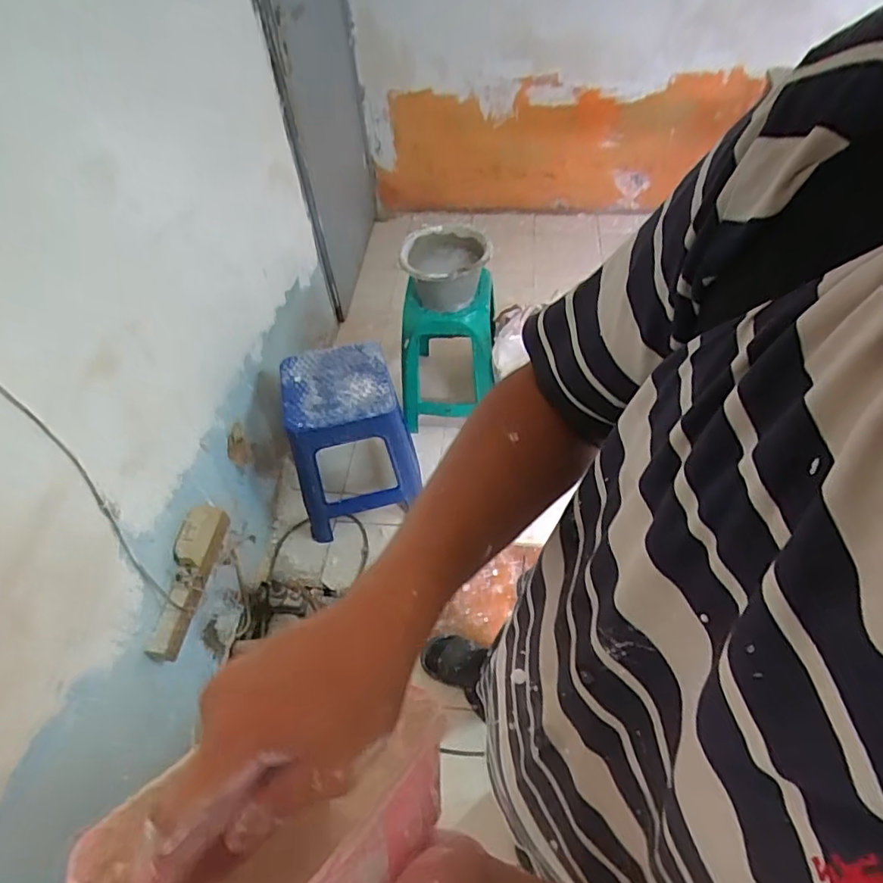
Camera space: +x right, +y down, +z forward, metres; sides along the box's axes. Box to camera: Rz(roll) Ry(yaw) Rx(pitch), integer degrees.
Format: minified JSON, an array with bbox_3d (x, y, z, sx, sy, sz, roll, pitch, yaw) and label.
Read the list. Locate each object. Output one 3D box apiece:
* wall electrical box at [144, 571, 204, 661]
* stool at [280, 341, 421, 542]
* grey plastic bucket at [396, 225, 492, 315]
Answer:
[{"bbox_3d":[-0.553,0.363,1.179,0.027,0.082,0.174,6,52,10],"label":"wall electrical box"},{"bbox_3d":[-0.253,-0.014,1.571,0.328,0.415,0.310,-11,51,-4],"label":"stool"},{"bbox_3d":[0.013,-0.494,1.615,0.245,0.177,0.284,-11,51,-4],"label":"grey plastic bucket"}]

